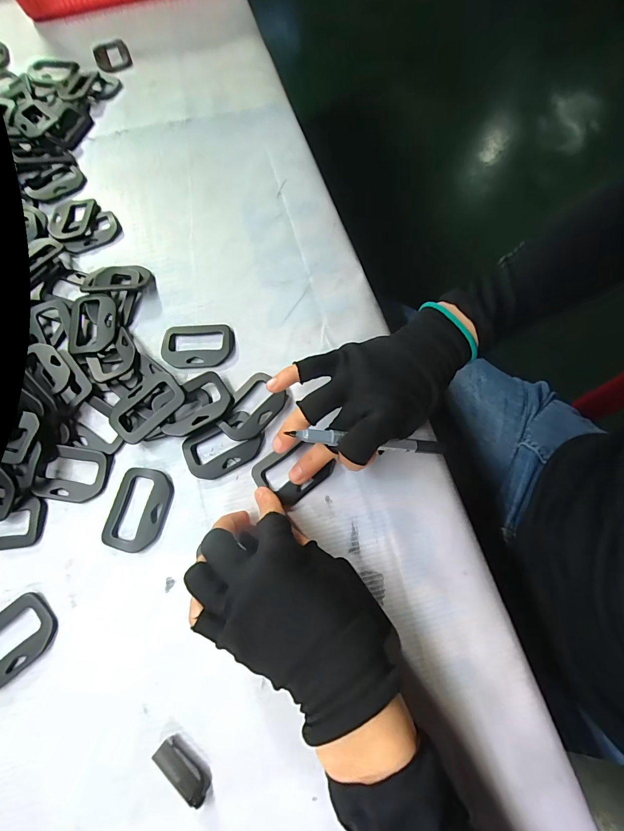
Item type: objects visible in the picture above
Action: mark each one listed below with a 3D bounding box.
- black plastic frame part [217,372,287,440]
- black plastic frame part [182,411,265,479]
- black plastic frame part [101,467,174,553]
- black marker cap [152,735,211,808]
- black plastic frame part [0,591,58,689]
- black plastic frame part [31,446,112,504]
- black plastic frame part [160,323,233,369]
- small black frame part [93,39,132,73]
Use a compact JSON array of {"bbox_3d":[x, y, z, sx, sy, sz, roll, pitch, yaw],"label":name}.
[{"bbox_3d":[-0.050,-0.007,0.299,0.042,0.012,0.059,36,75,13],"label":"black plastic frame part"},{"bbox_3d":[-0.071,0.025,0.291,0.061,0.006,0.041,-30,72,-8],"label":"black plastic frame part"},{"bbox_3d":[-0.133,0.071,0.278,0.045,0.006,0.060,9,71,5],"label":"black plastic frame part"},{"bbox_3d":[-0.078,0.217,0.224,0.038,0.009,0.015,36,76,13],"label":"black marker cap"},{"bbox_3d":[-0.211,0.158,0.252,0.061,0.006,0.043,-43,75,-12],"label":"black plastic frame part"},{"bbox_3d":[-0.190,0.046,0.288,0.052,0.009,0.042,8,71,5],"label":"black plastic frame part"},{"bbox_3d":[-0.102,-0.063,0.324,0.062,0.006,0.042,-2,70,1],"label":"black plastic frame part"},{"bbox_3d":[-0.256,-0.460,0.467,0.042,0.008,0.069,-23,71,-6],"label":"small black frame part"}]

